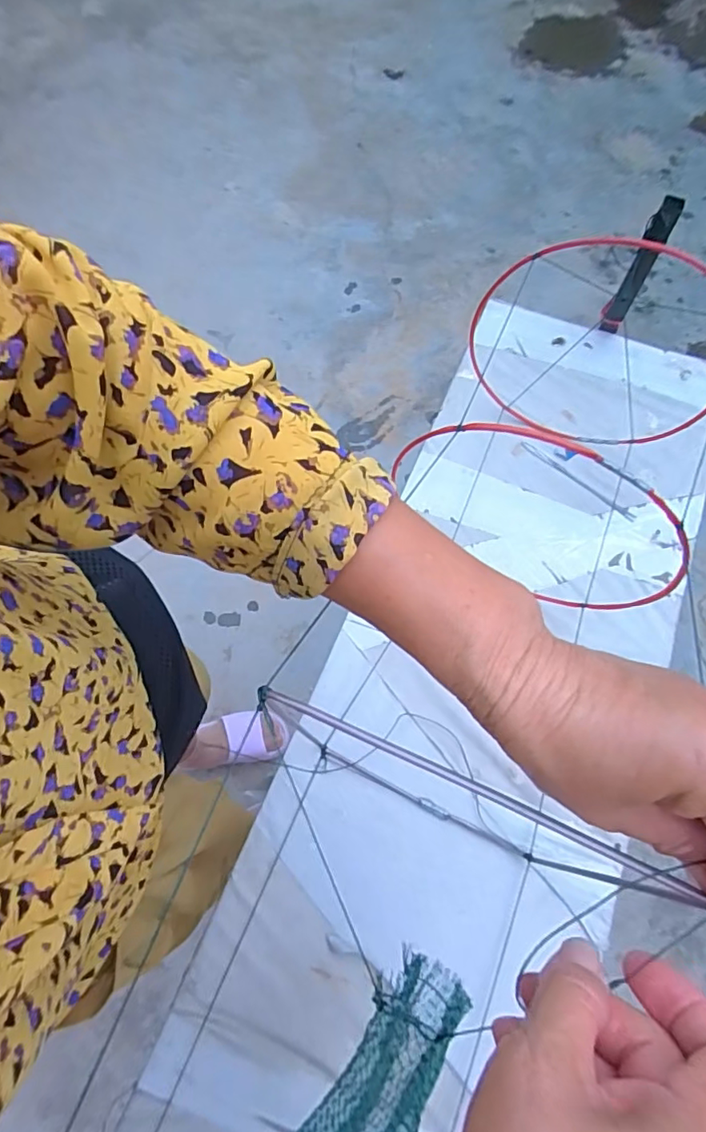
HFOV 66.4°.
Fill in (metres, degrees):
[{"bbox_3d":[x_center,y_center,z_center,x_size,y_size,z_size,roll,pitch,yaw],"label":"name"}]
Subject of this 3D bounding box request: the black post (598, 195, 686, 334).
[{"bbox_3d":[0.310,-0.319,0.589,0.022,0.156,0.035,29,69,13],"label":"black post"}]

